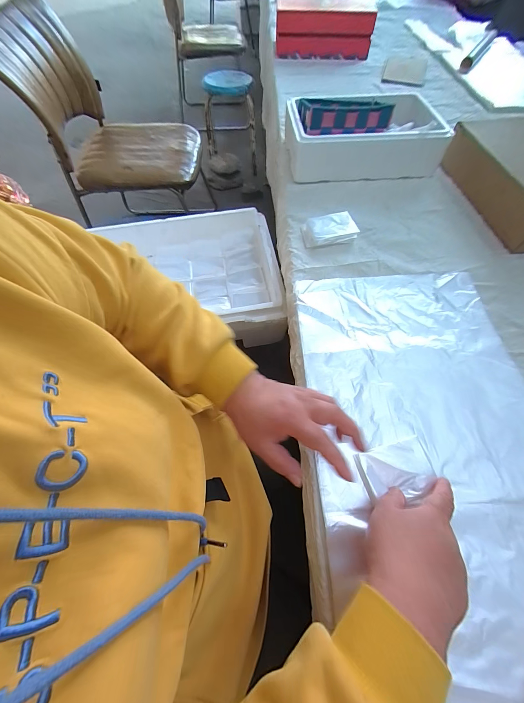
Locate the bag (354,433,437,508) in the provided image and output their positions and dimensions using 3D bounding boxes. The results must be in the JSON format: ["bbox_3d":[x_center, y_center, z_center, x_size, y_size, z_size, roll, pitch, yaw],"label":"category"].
[{"bbox_3d":[0.162,0.142,0.325,0.087,0.008,0.059,-13,63,-6],"label":"bag"}]

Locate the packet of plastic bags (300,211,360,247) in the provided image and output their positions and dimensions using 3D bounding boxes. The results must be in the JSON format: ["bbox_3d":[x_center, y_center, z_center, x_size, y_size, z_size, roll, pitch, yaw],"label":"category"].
[{"bbox_3d":[0.128,-0.234,0.520,0.095,0.023,0.064,-5,62,-2],"label":"packet of plastic bags"}]

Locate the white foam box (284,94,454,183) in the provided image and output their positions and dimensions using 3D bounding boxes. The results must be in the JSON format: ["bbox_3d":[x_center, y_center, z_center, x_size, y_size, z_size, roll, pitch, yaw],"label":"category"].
[{"bbox_3d":[0.214,-0.459,0.583,0.300,0.098,0.157,-2,62,0],"label":"white foam box"}]

